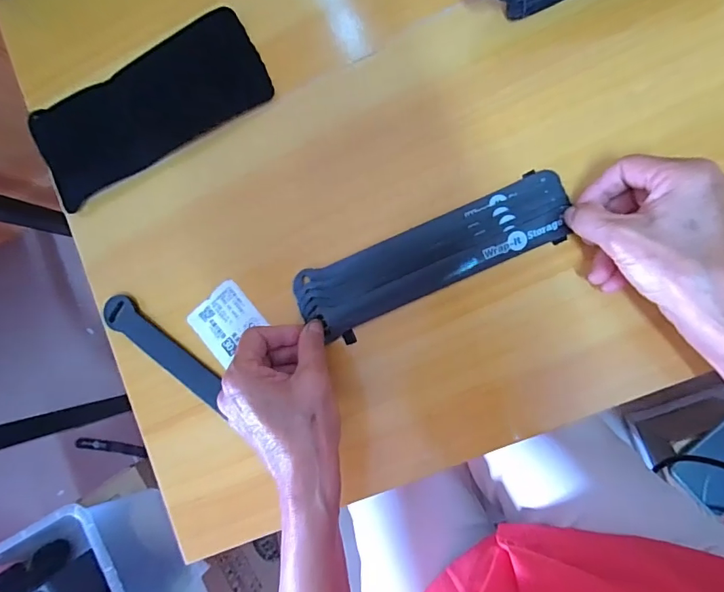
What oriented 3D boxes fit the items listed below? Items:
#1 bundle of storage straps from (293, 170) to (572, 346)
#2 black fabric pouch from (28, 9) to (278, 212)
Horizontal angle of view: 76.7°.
[{"bbox_3d":[0.048,-0.027,0.323,0.195,0.009,0.051,-24,85,8],"label":"bundle of storage straps"},{"bbox_3d":[-0.170,-0.147,0.364,0.192,0.010,0.083,-25,85,8],"label":"black fabric pouch"}]

